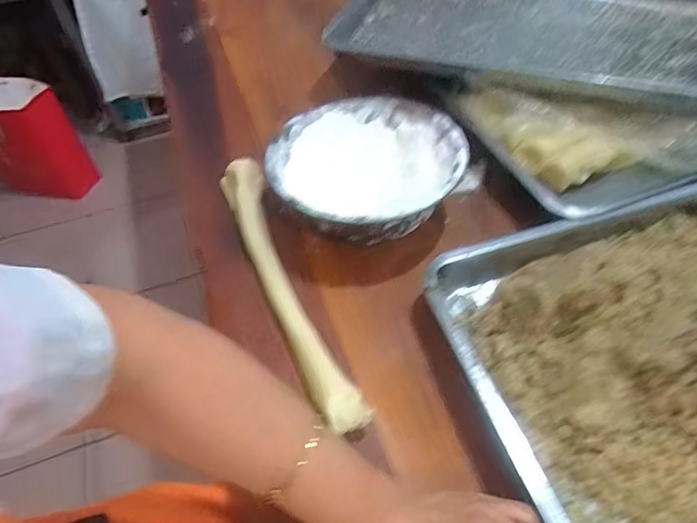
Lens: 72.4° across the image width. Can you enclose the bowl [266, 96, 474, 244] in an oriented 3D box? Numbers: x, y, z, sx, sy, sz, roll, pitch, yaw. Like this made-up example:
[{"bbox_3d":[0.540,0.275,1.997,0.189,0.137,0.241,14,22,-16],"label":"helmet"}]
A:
[{"bbox_3d":[0.023,-0.103,0.579,0.217,0.083,0.217,-2,50,2],"label":"bowl"}]

